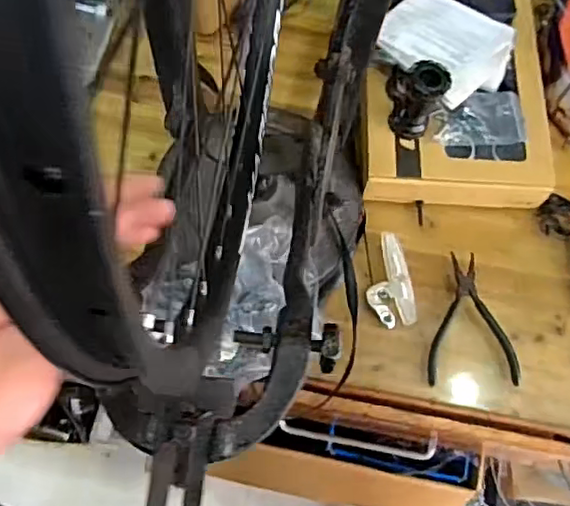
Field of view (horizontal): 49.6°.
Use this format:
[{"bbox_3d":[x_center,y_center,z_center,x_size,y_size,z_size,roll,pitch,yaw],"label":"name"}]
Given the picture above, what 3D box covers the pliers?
[{"bbox_3d":[0.211,0.074,0.701,0.101,0.019,0.147,2,69,-2],"label":"pliers"}]

